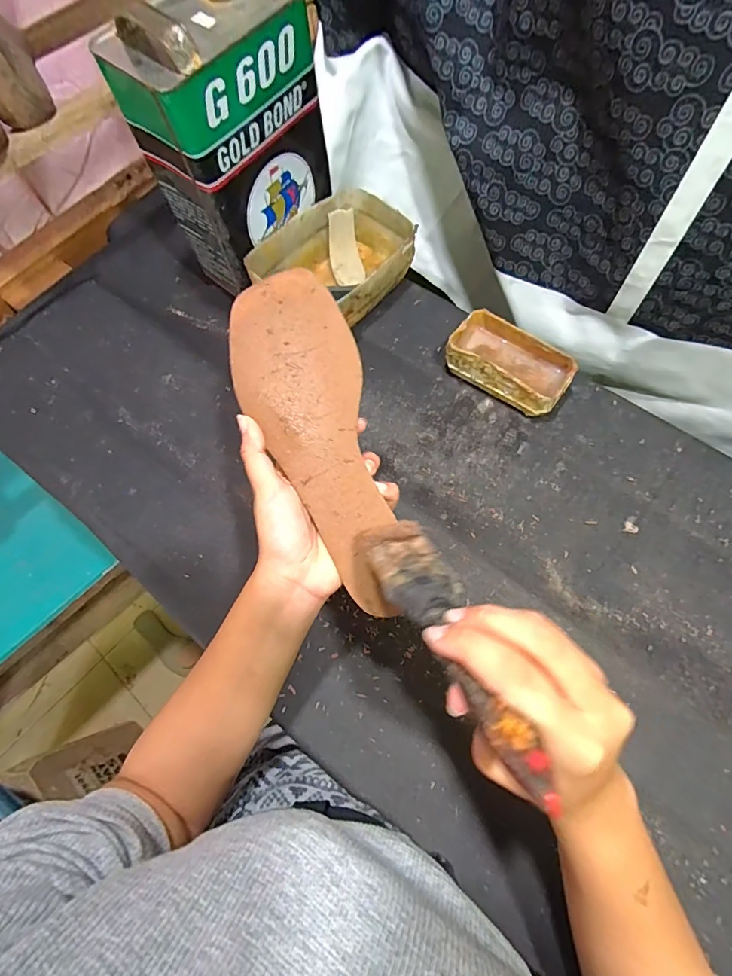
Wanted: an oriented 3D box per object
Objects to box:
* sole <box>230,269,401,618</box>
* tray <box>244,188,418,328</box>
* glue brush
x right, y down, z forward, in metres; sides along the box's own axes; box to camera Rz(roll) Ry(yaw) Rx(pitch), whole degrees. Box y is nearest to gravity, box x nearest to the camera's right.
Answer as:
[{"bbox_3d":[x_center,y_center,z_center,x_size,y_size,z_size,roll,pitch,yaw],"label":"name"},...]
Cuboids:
[{"bbox_3d":[-0.032,-0.032,0.313,0.080,0.007,0.237,-17,86,-4],"label":"sole"},{"bbox_3d":[-0.030,-0.260,0.542,0.128,0.073,0.178,38,74,16],"label":"tray"},{"bbox_3d":[0.039,0.068,0.224,0.039,0.016,0.151,-23,39,-7],"label":"glue brush"}]

